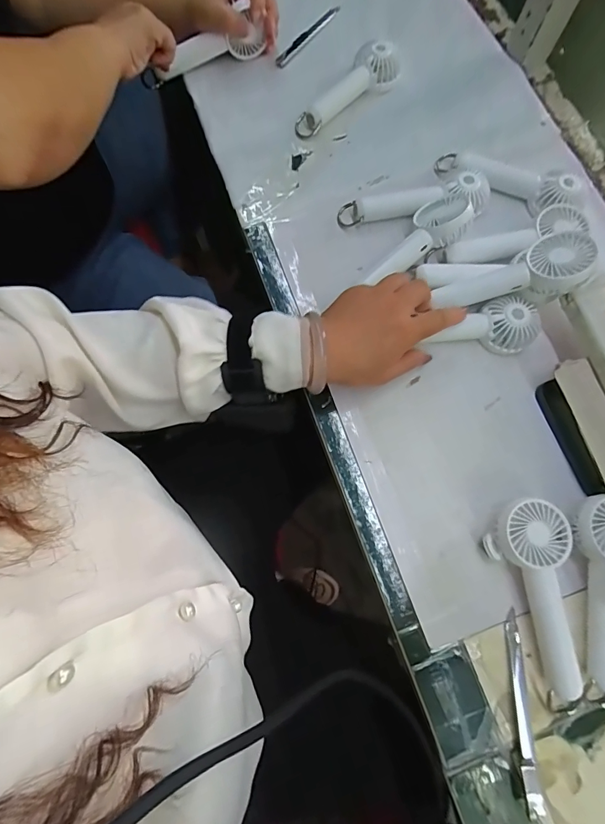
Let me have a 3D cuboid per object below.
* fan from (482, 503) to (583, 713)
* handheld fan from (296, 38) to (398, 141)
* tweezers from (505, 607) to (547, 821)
[{"bbox_3d":[0.204,0.154,0.336,0.064,0.030,0.158,-14,75,-5],"label":"fan"},{"bbox_3d":[0.056,-0.386,0.488,0.051,0.032,0.154,40,77,10],"label":"handheld fan"},{"bbox_3d":[0.174,0.234,0.321,0.012,0.013,0.134,2,74,0],"label":"tweezers"}]

